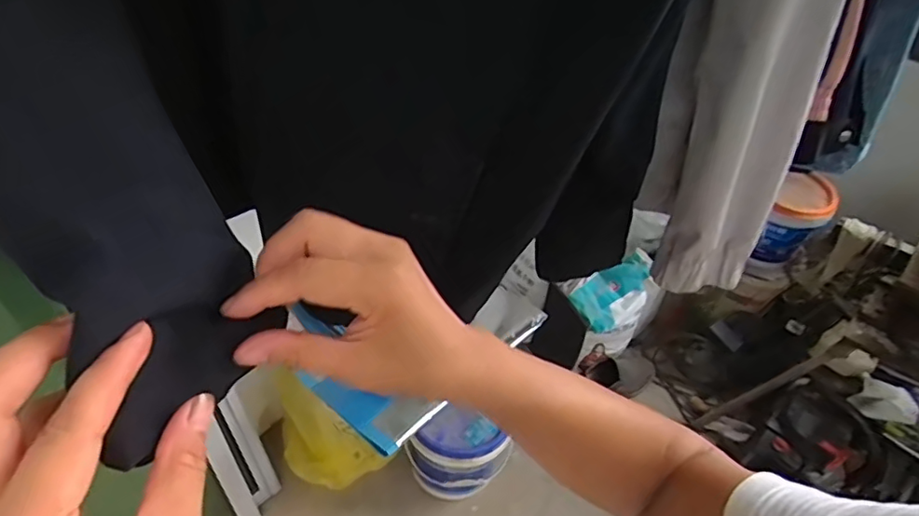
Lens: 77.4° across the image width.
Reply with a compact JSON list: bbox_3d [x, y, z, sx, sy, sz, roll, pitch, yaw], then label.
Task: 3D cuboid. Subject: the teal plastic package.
[{"bbox_3d":[0.463,0.104,1.671,0.293,0.171,0.050,-30,6,-18],"label":"teal plastic package"}]

